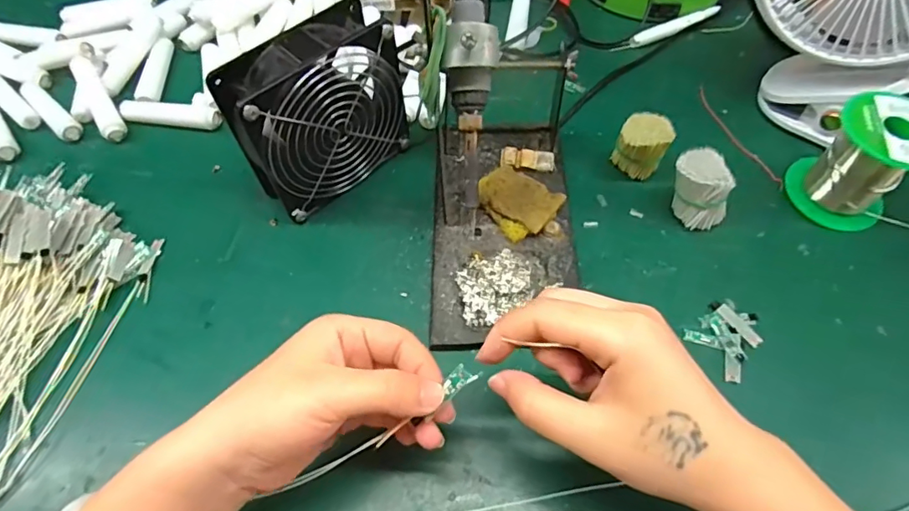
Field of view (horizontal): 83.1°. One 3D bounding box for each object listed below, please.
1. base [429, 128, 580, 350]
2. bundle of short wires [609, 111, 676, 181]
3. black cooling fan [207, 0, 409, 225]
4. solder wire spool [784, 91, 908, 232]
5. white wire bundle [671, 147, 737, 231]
[{"bbox_3d":[0.036,-0.022,0.377,0.100,0.023,0.187,1,58,2],"label":"base"},{"bbox_3d":[0.142,-0.080,0.391,0.036,0.048,0.030,22,61,15],"label":"bundle of short wires"},{"bbox_3d":[-0.097,-0.099,0.375,0.120,0.121,0.048,-35,63,-18],"label":"black cooling fan"},{"bbox_3d":[0.290,-0.066,0.363,0.066,0.070,0.066,-39,64,-20],"label":"solder wire spool"},{"bbox_3d":[0.176,-0.046,0.369,0.031,0.048,0.042,-30,62,-15],"label":"white wire bundle"}]

